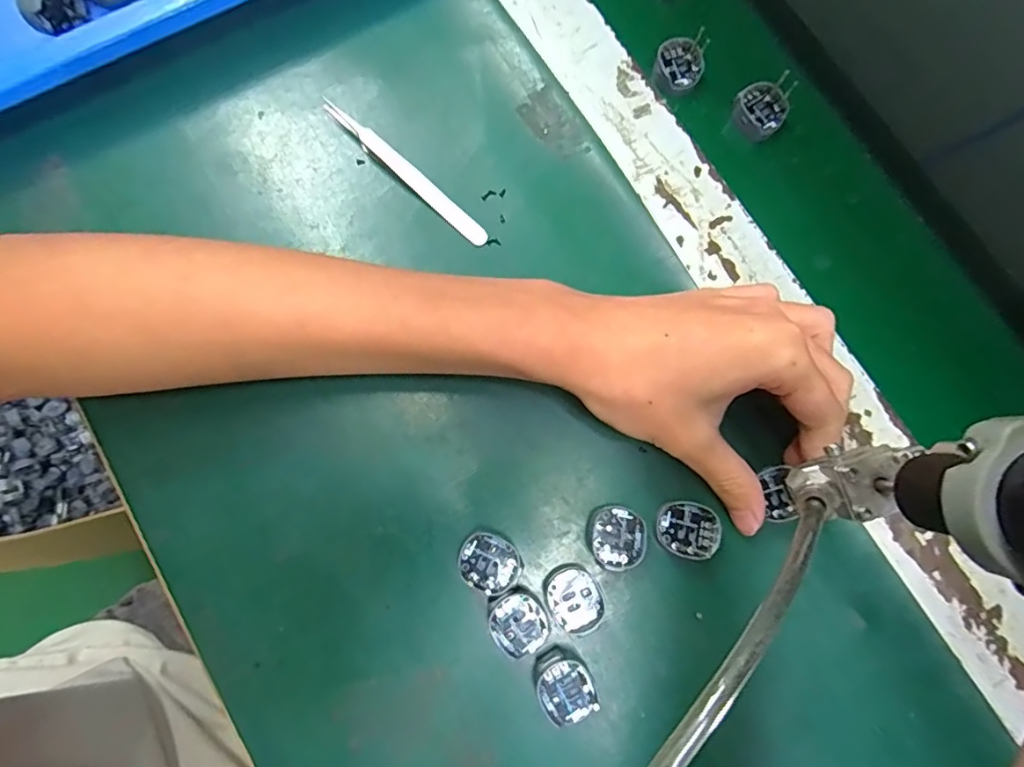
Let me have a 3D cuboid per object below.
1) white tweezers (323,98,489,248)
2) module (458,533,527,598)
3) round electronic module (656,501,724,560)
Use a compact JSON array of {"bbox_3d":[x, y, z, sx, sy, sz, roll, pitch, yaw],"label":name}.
[{"bbox_3d":[-0.059,-0.113,0.281,0.116,0.010,0.010,41,81,6],"label":"white tweezers"},{"bbox_3d":[-0.010,0.082,0.245,0.026,0.013,0.027,0,79,-1],"label":"module"},{"bbox_3d":[0.083,0.068,0.250,0.029,0.005,0.026,-4,79,-2],"label":"round electronic module"}]

